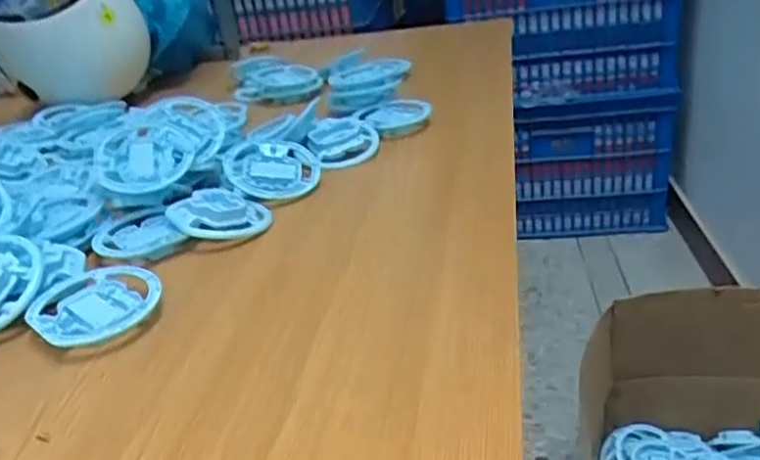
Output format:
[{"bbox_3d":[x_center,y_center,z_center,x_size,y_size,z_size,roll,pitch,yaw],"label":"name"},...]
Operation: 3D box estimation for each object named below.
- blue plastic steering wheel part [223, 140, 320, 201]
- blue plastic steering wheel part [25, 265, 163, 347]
[{"bbox_3d":[-0.119,-0.065,0.767,0.100,0.021,0.100,6,43,-6],"label":"blue plastic steering wheel part"},{"bbox_3d":[-0.234,0.065,0.576,0.098,0.019,0.103,-4,28,8],"label":"blue plastic steering wheel part"}]

